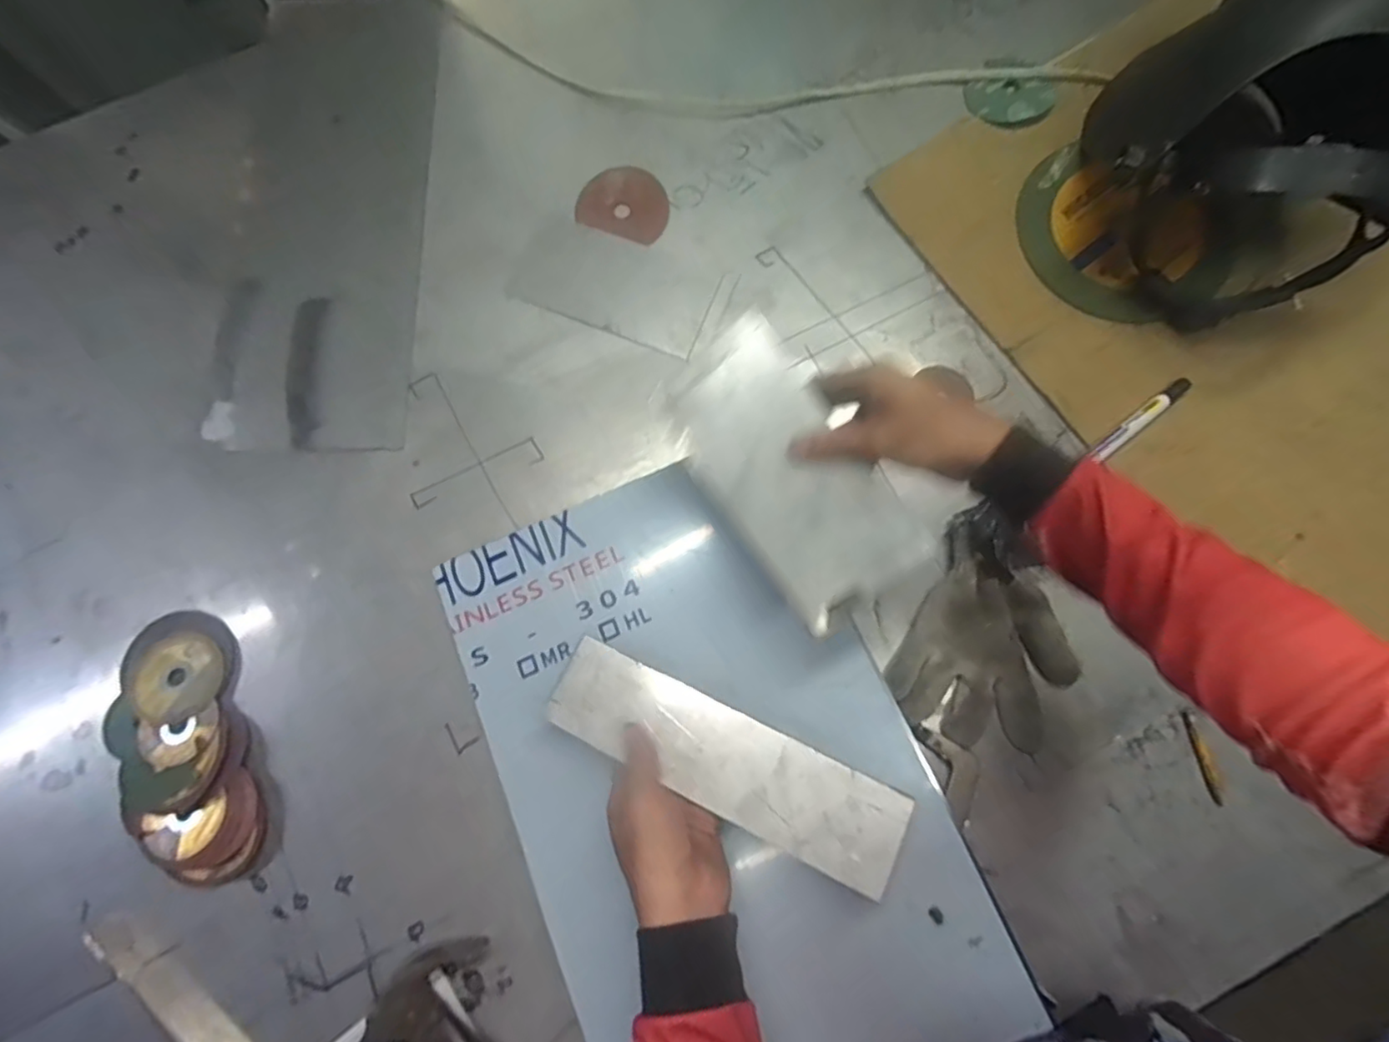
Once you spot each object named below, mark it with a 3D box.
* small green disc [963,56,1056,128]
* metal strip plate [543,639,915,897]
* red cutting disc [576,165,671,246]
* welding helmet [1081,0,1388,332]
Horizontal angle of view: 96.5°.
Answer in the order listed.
[{"bbox_3d":[0.335,-0.462,0.662,0.082,0.012,0.092,-21,78,-4],"label":"small green disc"},{"bbox_3d":[0.019,0.173,0.459,0.269,0.006,0.070,23,70,14],"label":"metal strip plate"},{"bbox_3d":[-0.070,-0.335,0.651,0.093,0.004,0.076,20,84,1],"label":"red cutting disc"},{"bbox_3d":[0.474,-0.322,0.519,0.244,0.227,0.190,41,82,9],"label":"welding helmet"}]

